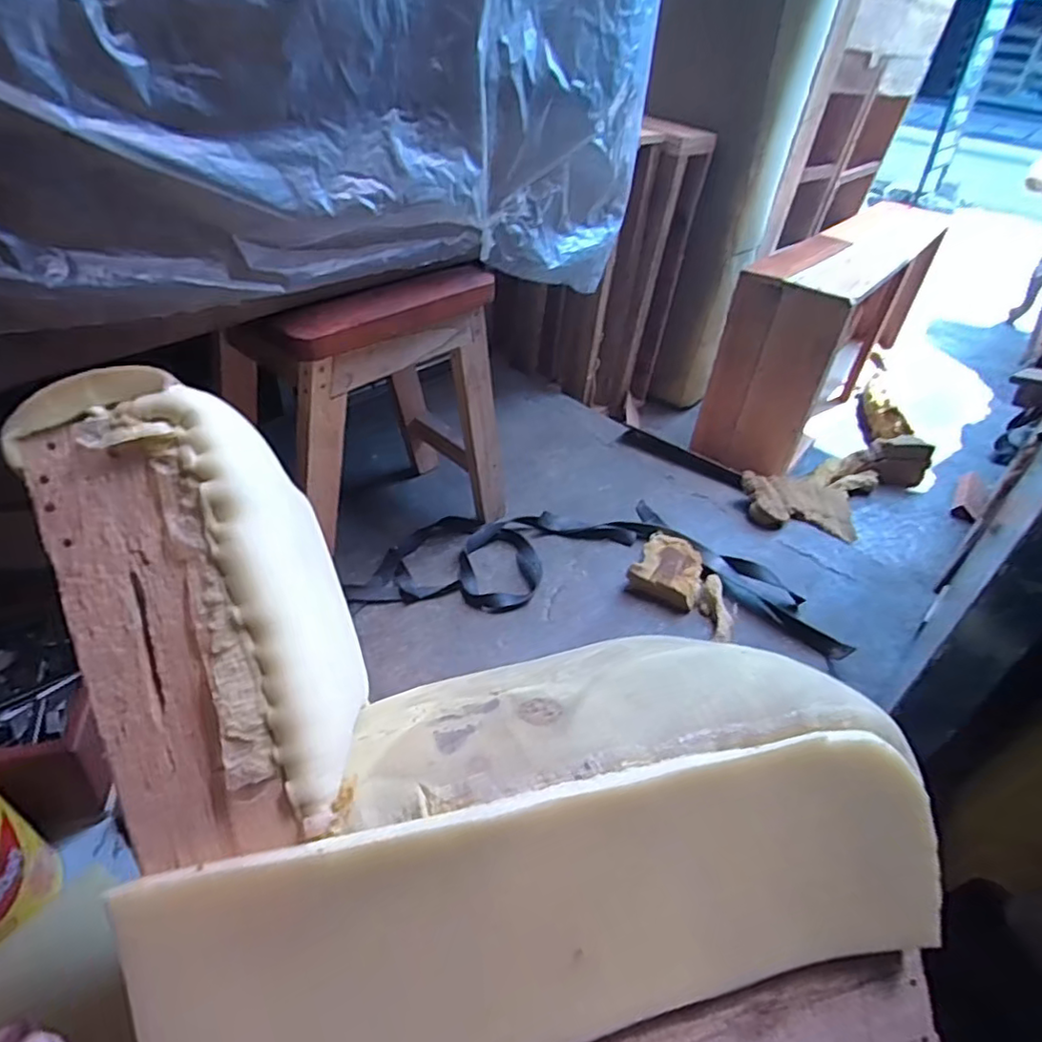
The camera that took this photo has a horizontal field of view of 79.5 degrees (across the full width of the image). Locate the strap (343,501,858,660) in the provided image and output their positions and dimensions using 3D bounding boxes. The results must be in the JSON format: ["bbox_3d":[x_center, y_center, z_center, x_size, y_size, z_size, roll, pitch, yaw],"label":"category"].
[{"bbox_3d":[0.120,0.076,1.125,0.785,0.043,0.313,7,41,1],"label":"strap"}]

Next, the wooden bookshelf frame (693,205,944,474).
[{"bbox_3d":[0.838,-0.541,1.729,0.250,0.489,0.897,32,47,27],"label":"wooden bookshelf frame"}]

